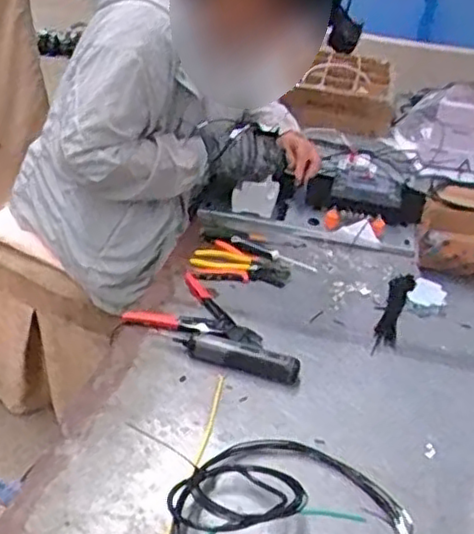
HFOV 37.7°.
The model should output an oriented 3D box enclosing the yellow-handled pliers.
[{"bbox_3d":[0.005,-0.004,1.154,0.162,0.013,0.058,13,34,11],"label":"yellow-handled pliers"}]

